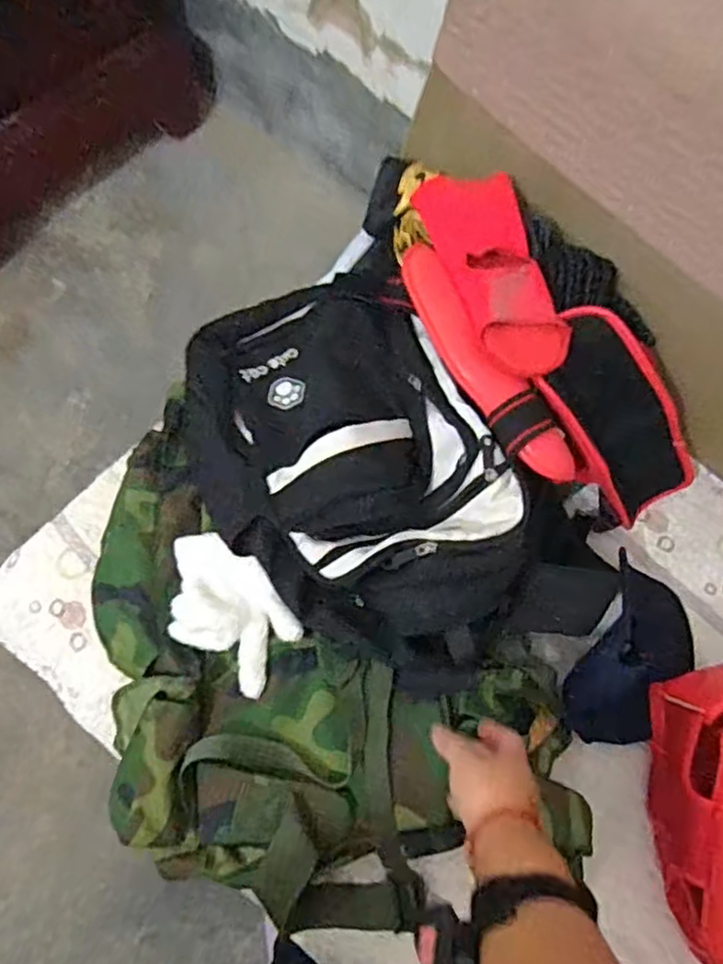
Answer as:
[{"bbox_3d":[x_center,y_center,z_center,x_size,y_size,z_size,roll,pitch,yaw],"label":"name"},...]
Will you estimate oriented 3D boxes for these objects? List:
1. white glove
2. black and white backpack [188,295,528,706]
[{"bbox_3d":[-0.147,0.134,0.763,0.173,0.038,0.124,36,71,7],"label":"white glove"},{"bbox_3d":[-0.003,-0.009,0.754,0.275,0.114,0.461,-25,75,-14],"label":"black and white backpack"}]

